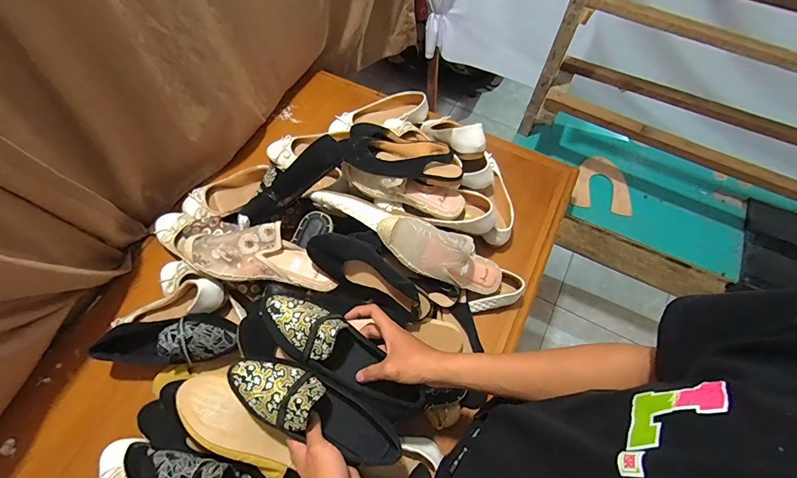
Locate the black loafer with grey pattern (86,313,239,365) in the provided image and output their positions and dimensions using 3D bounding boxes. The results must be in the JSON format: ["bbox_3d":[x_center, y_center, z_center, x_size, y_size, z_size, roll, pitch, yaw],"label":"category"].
[{"bbox_3d":[-0.398,0.174,0.648,0.257,0.074,0.073,-1,63,-1],"label":"black loafer with grey pattern"}]

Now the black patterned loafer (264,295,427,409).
[{"bbox_3d":[-0.079,0.156,0.525,0.245,0.064,0.077,35,67,-1],"label":"black patterned loafer"}]

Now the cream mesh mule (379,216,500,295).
[{"bbox_3d":[0.087,0.027,0.669,0.255,0.086,0.073,27,63,-15],"label":"cream mesh mule"}]

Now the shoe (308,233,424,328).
[{"bbox_3d":[-0.043,0.058,0.654,0.230,0.055,0.082,36,66,-6],"label":"shoe"}]

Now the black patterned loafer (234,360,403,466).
[{"bbox_3d":[-0.101,0.224,0.486,0.236,0.060,0.078,32,65,-12],"label":"black patterned loafer"}]

